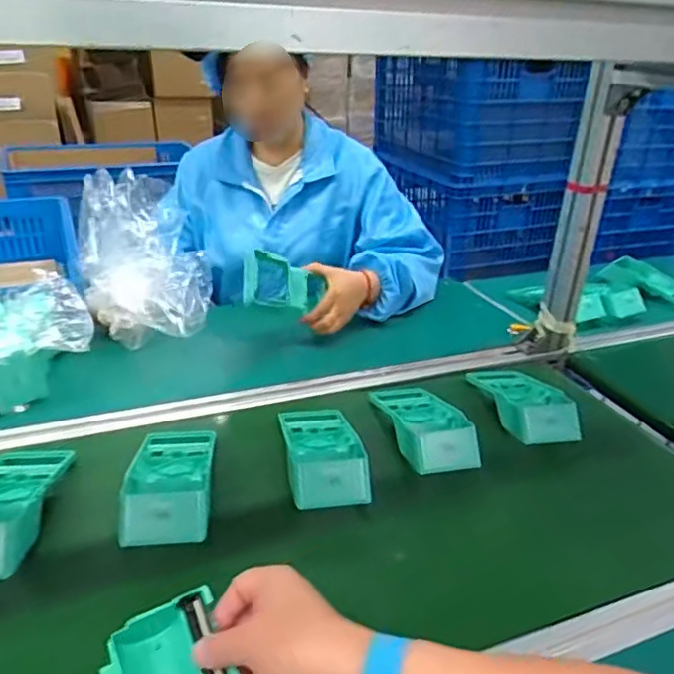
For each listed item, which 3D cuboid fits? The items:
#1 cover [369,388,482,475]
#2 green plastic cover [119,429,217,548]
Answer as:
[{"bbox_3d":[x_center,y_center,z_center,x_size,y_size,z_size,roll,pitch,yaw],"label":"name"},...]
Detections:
[{"bbox_3d":[0.106,0.103,0.747,0.092,0.047,0.197,-2,27,-9],"label":"cover"},{"bbox_3d":[-0.177,0.143,0.638,0.089,0.042,0.195,-2,27,-8],"label":"green plastic cover"}]

